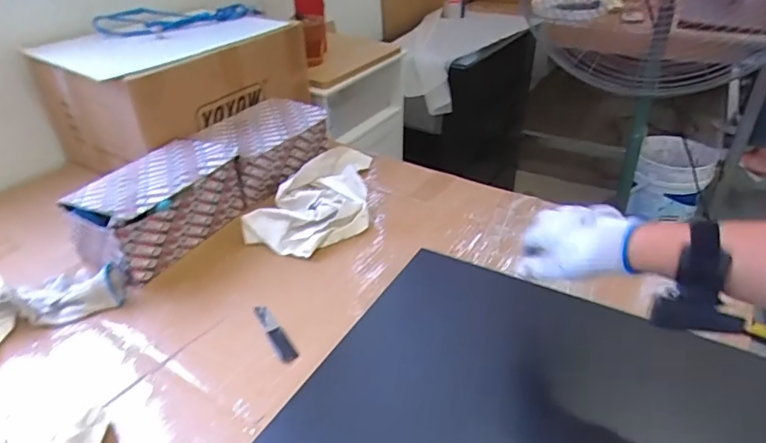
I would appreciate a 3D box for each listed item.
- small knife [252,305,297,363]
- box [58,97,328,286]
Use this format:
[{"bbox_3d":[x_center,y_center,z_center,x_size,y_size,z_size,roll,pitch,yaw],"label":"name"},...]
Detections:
[{"bbox_3d":[-0.144,0.144,0.661,0.022,0.005,0.115,-21,38,-27],"label":"small knife"},{"bbox_3d":[-0.306,-0.087,0.912,0.167,0.122,0.506,16,37,25],"label":"box"}]

